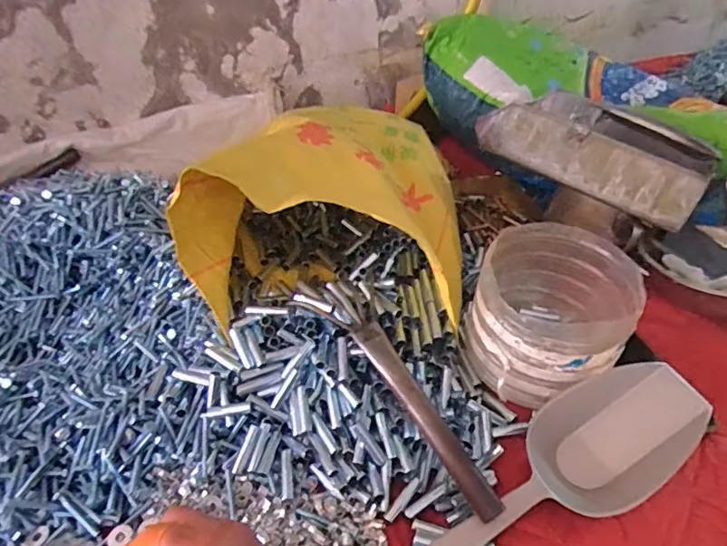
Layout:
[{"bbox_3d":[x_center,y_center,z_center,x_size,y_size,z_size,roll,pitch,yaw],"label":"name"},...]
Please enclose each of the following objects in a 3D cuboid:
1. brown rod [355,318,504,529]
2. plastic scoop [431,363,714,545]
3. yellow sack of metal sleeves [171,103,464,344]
[{"bbox_3d":[0.056,0.133,0.495,0.026,0.013,0.217,-23,57,-23],"label":"brown rod"},{"bbox_3d":[0.198,0.184,0.476,0.300,0.060,0.112,-27,44,-27],"label":"plastic scoop"},{"bbox_3d":[-0.027,-0.114,0.686,0.294,0.164,0.407,1,39,6],"label":"yellow sack of metal sleeves"}]

